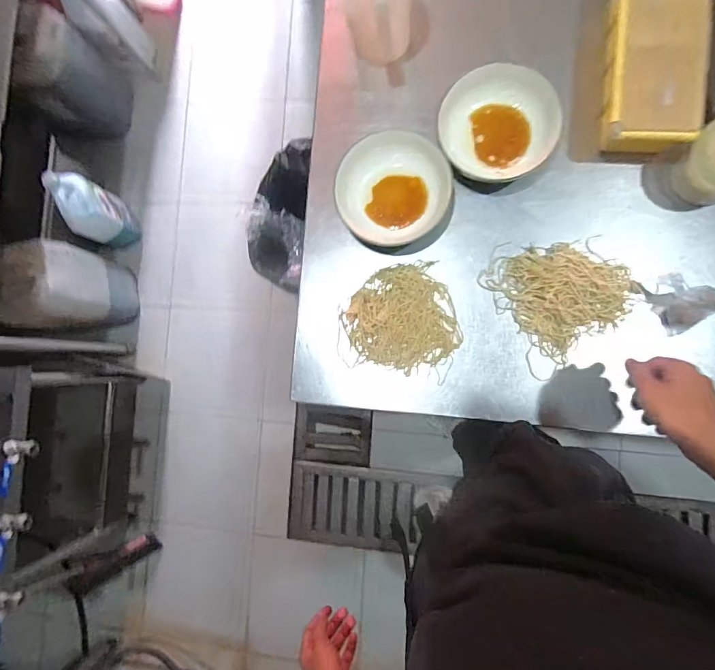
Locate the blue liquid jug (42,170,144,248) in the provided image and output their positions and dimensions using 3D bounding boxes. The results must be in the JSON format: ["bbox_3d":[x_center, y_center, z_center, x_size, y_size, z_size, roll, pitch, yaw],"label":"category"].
[{"bbox_3d":[-0.943,-0.435,1.526,0.122,0.315,0.213,-18,84,6],"label":"blue liquid jug"}]

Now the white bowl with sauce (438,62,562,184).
[{"bbox_3d":[0.204,-0.306,0.630,0.157,0.071,0.162,0,86,7],"label":"white bowl with sauce"}]

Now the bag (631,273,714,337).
[{"bbox_3d":[0.450,-0.056,0.593,0.074,0.084,0.092,-34,83,4],"label":"bag"}]

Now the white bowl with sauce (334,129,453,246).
[{"bbox_3d":[0.054,-0.220,0.637,0.167,0.072,0.141,-7,86,7],"label":"white bowl with sauce"}]

